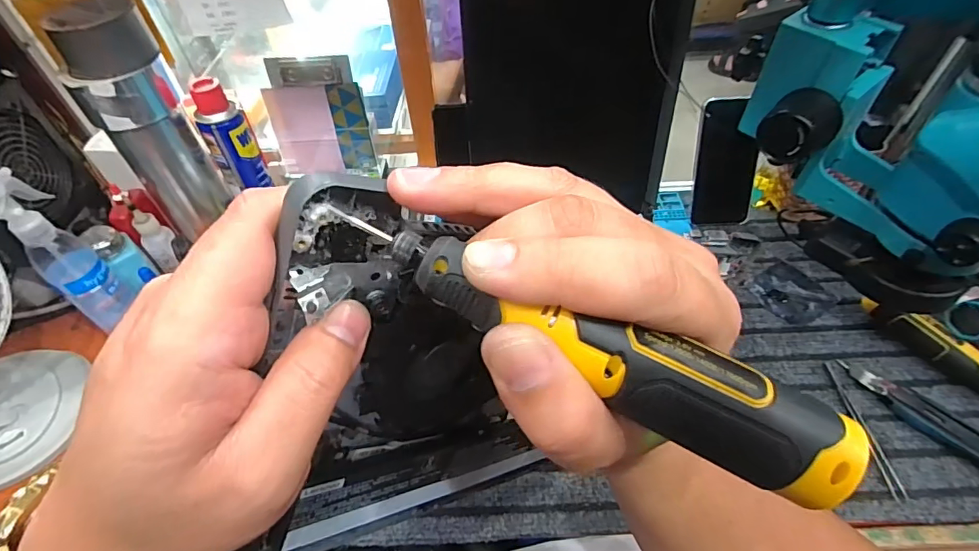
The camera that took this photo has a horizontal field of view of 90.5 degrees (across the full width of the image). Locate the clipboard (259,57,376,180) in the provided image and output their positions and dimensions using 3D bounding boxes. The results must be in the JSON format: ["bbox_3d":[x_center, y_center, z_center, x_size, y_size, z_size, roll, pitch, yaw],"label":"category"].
[{"bbox_3d":[-0.209,-0.189,0.594,0.119,0.143,0.012,0,39,4],"label":"clipboard"}]

